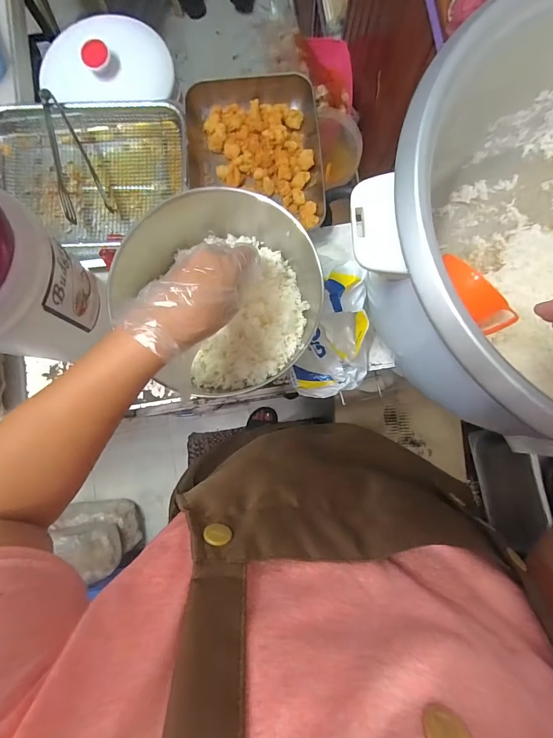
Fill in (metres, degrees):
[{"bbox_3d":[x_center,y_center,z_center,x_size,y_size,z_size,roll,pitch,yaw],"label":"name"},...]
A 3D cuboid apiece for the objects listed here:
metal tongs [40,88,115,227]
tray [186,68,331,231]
[{"bbox_3d":[-0.302,-0.307,0.518,0.064,0.037,0.171,-19,97,5],"label":"metal tongs"},{"bbox_3d":[-0.033,-0.334,0.536,0.191,0.049,0.233,-4,84,0],"label":"tray"}]

